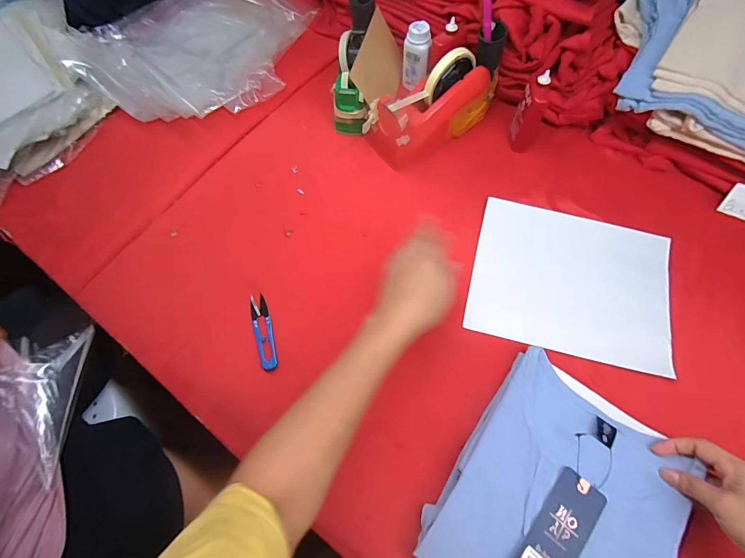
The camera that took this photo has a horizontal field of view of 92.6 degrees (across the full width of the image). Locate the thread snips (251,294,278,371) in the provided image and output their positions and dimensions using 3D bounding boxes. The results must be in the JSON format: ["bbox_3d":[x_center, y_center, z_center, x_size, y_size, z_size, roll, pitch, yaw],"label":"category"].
[{"bbox_3d":[-0.145,0.070,0.472,0.023,0.008,0.104,-17,66,-9],"label":"thread snips"}]

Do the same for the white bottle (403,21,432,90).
[{"bbox_3d":[0.070,-0.357,0.579,0.039,0.093,0.035,4,64,1],"label":"white bottle"}]

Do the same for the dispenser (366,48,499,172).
[{"bbox_3d":[0.103,-0.273,0.545,0.215,0.114,0.087,-33,69,-16],"label":"dispenser"}]

